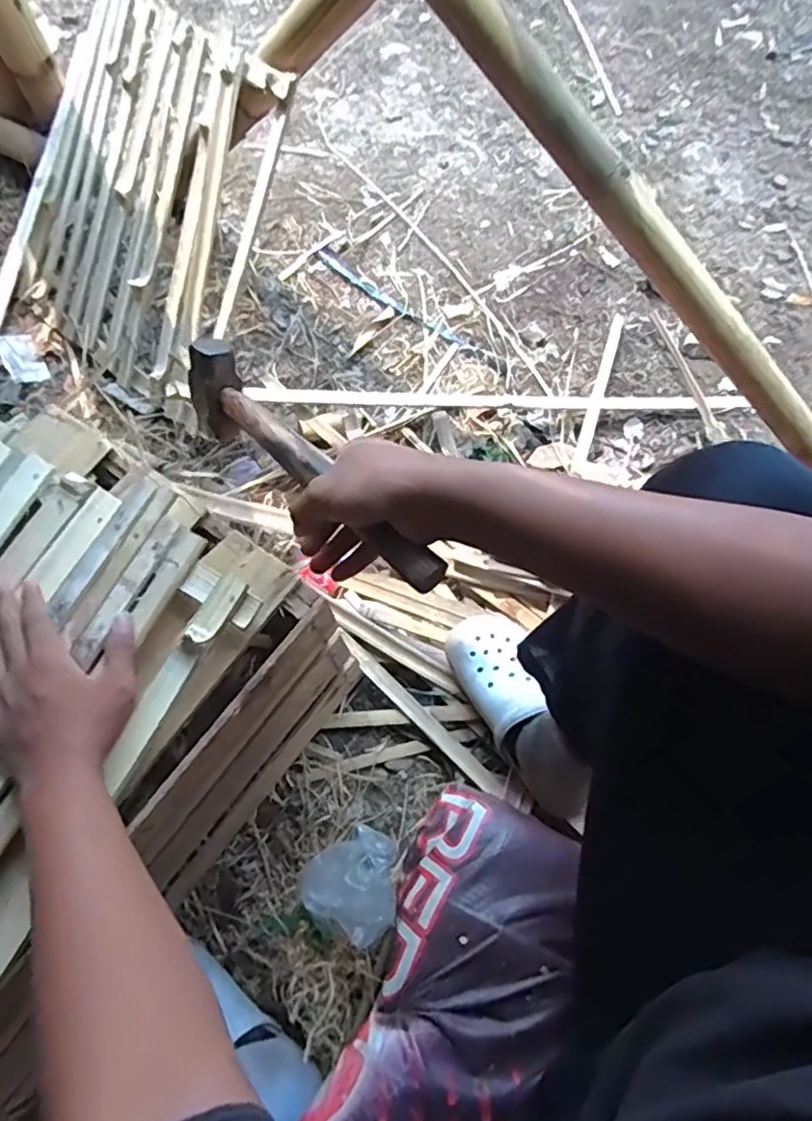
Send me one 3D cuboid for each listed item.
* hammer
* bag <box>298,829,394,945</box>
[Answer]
[{"bbox_3d":[-0.074,-0.066,0.460,0.046,0.061,0.267,-41,66,-15],"label":"hammer"},{"bbox_3d":[-0.063,0.371,0.731,0.103,0.155,0.102,21,71,9],"label":"bag"}]

